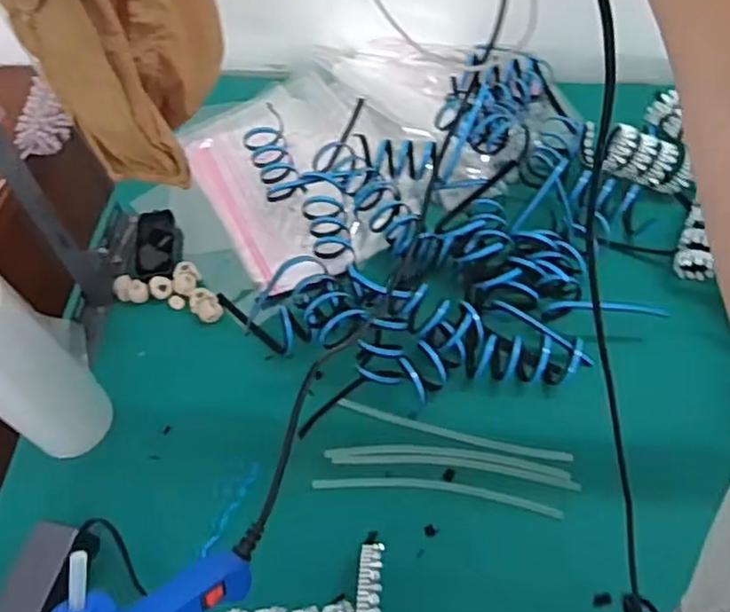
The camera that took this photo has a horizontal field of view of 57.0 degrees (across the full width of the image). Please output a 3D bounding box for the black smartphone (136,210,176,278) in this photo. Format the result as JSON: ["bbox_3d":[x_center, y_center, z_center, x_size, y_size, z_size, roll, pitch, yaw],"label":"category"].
[{"bbox_3d":[-0.283,-0.084,0.907,0.051,0.021,0.113,-10,57,-1],"label":"black smartphone"}]

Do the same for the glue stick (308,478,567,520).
[{"bbox_3d":[0.075,0.196,0.710,0.255,0.016,0.026,4,58,7],"label":"glue stick"}]

